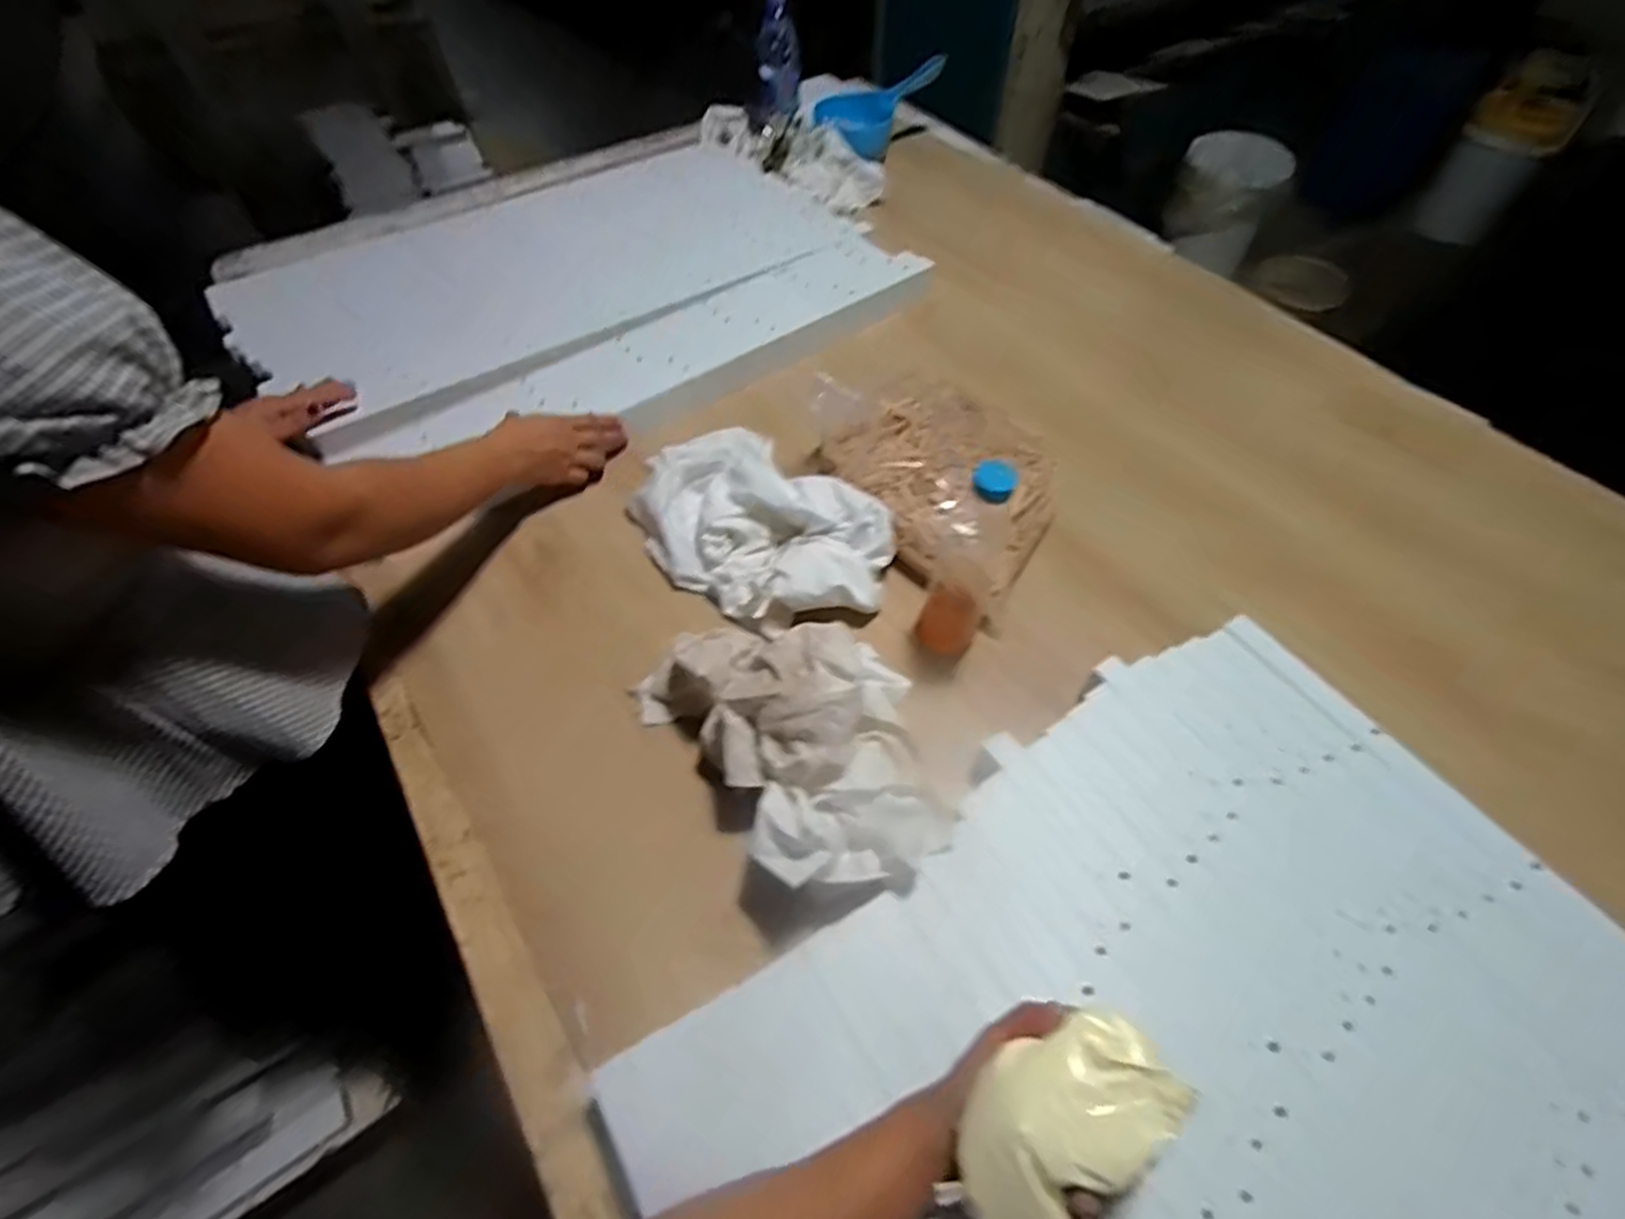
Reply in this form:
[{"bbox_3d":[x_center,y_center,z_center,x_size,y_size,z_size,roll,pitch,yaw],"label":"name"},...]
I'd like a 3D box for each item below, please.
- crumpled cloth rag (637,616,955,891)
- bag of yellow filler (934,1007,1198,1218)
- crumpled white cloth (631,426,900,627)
[{"bbox_3d":[-0.005,0.097,0.591,0.184,0.113,0.283,-34,62,-20],"label":"crumpled cloth rag"},{"bbox_3d":[0.133,0.277,0.386,0.120,0.048,0.070,-41,63,-8],"label":"bag of yellow filler"},{"bbox_3d":[-0.065,-0.095,0.748,0.191,0.074,0.293,-31,61,-19],"label":"crumpled white cloth"}]

